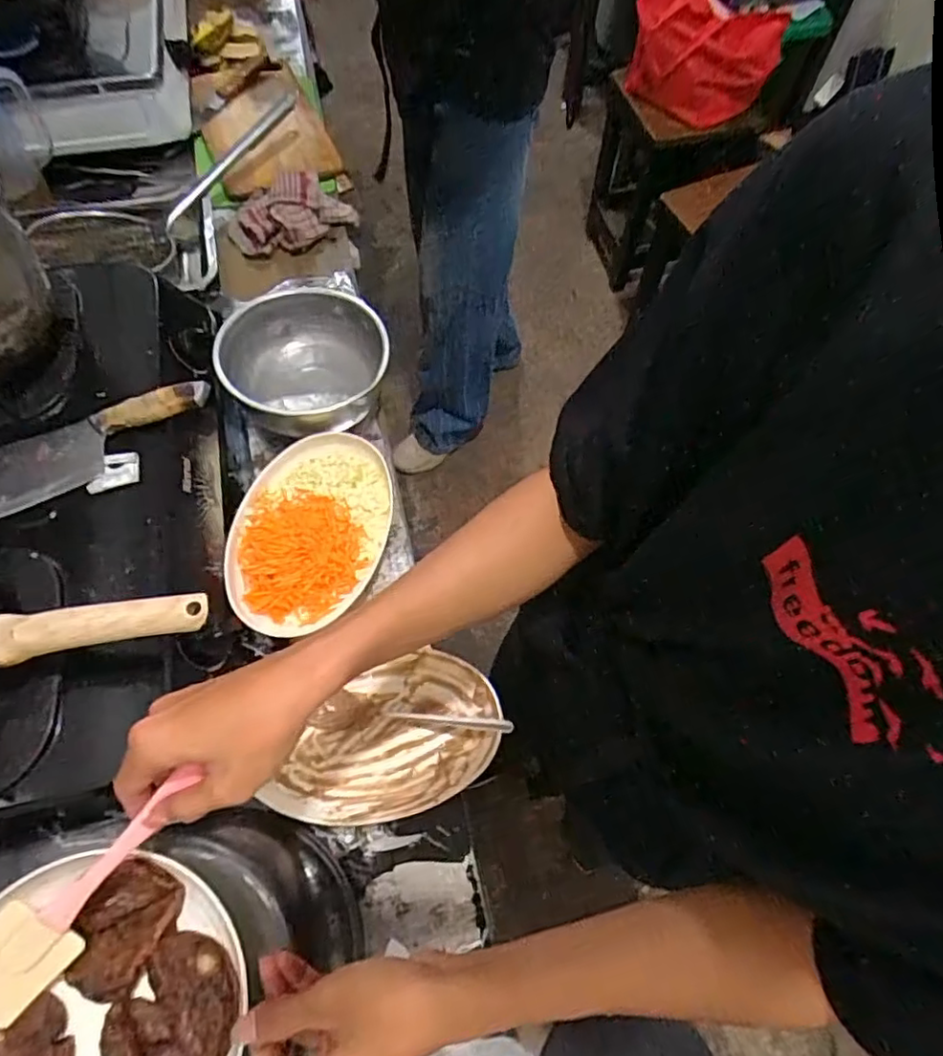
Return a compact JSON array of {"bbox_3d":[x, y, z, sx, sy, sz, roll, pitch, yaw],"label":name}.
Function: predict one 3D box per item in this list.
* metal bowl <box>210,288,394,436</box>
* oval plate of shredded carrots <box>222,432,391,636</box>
[{"bbox_3d":[-0.197,-0.191,0.744,0.185,0.108,0.172,1,64,-1],"label":"metal bowl"},{"bbox_3d":[-0.168,-0.001,0.668,0.156,0.036,0.225,19,65,8],"label":"oval plate of shredded carrots"}]

